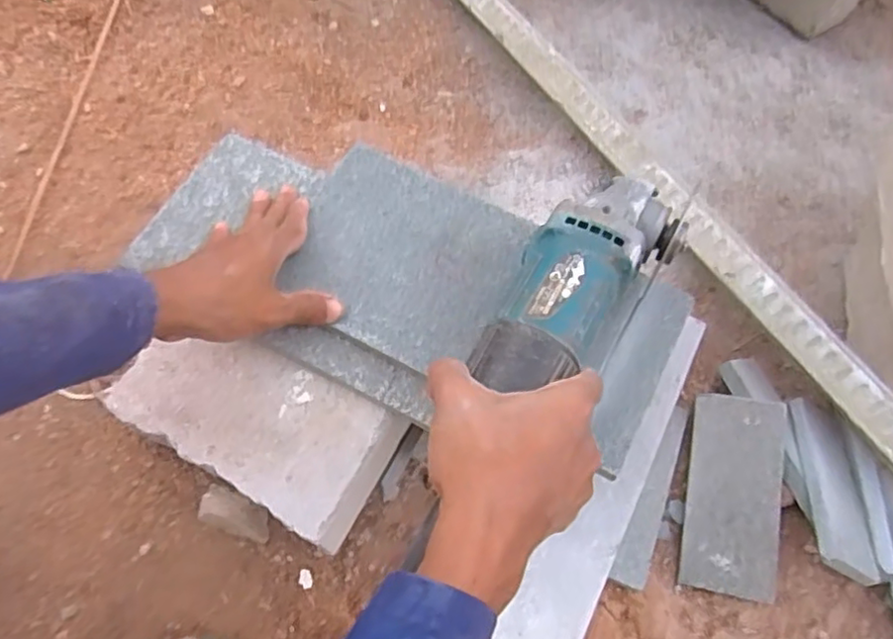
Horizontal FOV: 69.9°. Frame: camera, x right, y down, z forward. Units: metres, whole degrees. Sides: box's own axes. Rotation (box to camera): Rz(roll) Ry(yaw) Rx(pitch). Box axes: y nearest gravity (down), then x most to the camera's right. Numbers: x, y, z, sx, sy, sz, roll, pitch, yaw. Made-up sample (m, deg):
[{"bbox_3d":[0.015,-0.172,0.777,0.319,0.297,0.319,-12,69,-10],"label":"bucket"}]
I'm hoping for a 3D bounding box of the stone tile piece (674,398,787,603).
[{"bbox_3d":[0.222,0.135,0.497,0.066,0.008,0.148,3,76,27],"label":"stone tile piece"}]

